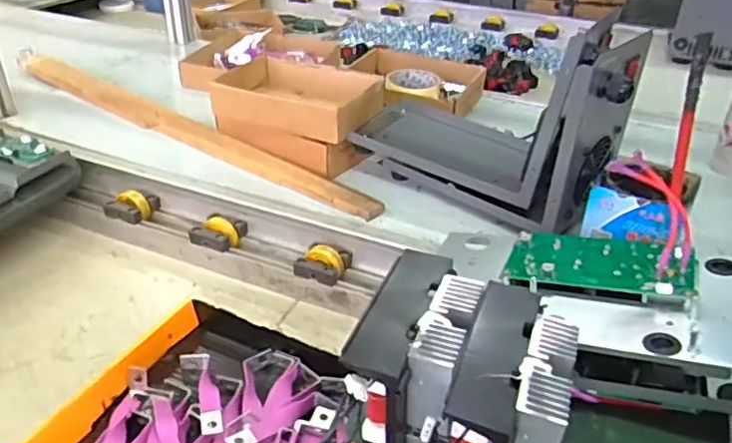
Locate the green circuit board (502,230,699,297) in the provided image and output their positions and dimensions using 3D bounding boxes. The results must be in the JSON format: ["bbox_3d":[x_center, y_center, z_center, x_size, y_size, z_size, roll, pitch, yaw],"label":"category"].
[{"bbox_3d":[0.210,0.034,0.557,0.154,0.016,0.078,5,33,26],"label":"green circuit board"}]

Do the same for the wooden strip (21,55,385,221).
[{"bbox_3d":[-0.299,-0.148,0.948,0.772,0.025,0.045,23,38,29],"label":"wooden strip"}]

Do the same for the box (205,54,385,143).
[{"bbox_3d":[-0.105,-0.184,0.883,0.247,0.046,0.161,16,35,21],"label":"box"}]

